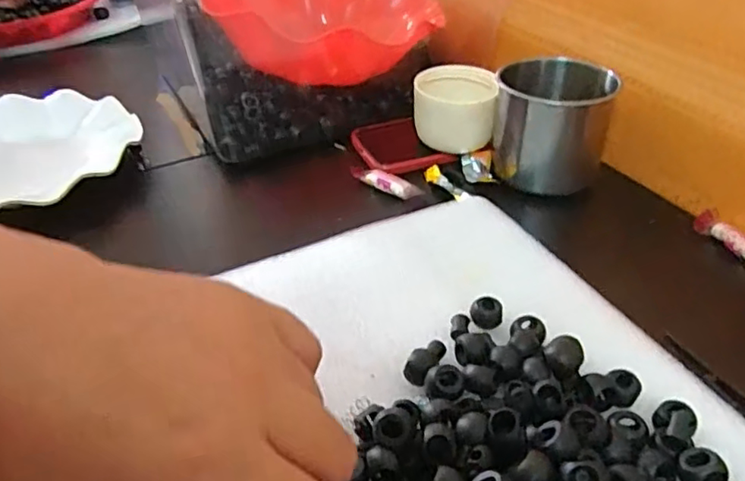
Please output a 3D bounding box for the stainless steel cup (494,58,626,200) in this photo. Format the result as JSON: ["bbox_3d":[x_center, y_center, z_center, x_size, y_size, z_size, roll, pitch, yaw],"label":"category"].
[{"bbox_3d":[0.130,-0.088,0.438,0.077,0.067,0.069,11,40,16],"label":"stainless steel cup"}]

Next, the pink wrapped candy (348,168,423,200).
[{"bbox_3d":[0.008,-0.045,0.450,0.063,0.007,0.013,23,45,28],"label":"pink wrapped candy"}]

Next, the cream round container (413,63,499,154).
[{"bbox_3d":[0.066,-0.105,0.481,0.062,0.050,0.059,-1,38,1],"label":"cream round container"}]

